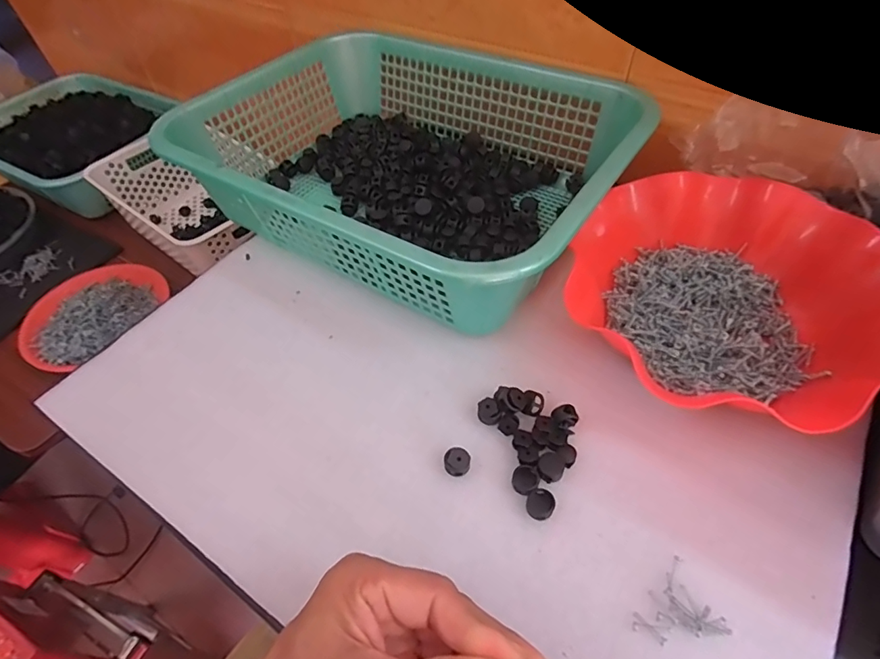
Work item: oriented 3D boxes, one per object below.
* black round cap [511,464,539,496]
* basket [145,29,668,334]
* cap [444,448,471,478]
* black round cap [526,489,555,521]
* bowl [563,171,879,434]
[{"bbox_3d":[0.054,0.096,0.312,0.016,0.005,0.018,36,63,27],"label":"black round cap"},{"bbox_3d":[-0.029,-0.164,0.454,0.379,0.106,0.289,27,59,23],"label":"basket"},{"bbox_3d":[0.011,0.087,0.321,0.017,0.011,0.017,-2,52,3],"label":"cap"},{"bbox_3d":[0.063,0.109,0.303,0.017,0.007,0.018,-2,52,3],"label":"black round cap"},{"bbox_3d":[0.209,-0.030,0.359,0.210,0.061,0.213,19,56,18],"label":"bowl"}]

